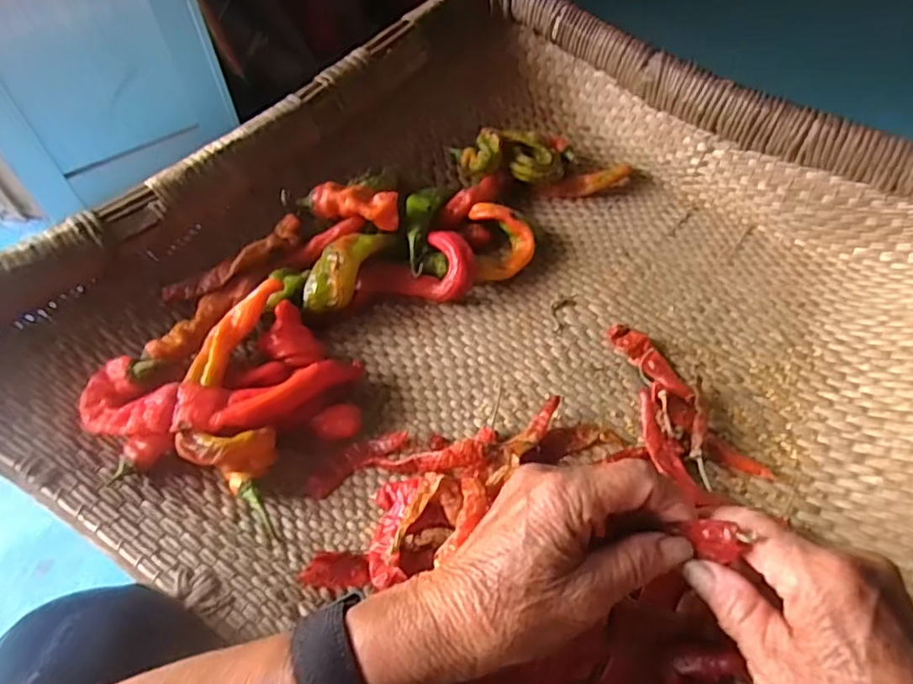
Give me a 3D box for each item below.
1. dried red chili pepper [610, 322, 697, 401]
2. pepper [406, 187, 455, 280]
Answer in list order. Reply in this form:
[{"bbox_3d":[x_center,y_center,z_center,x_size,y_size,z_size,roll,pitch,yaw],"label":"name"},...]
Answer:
[{"bbox_3d":[0.151,0.017,0.464,0.025,0.011,0.081,-25,58,-17],"label":"dried red chili pepper"},{"bbox_3d":[-0.030,-0.102,0.513,0.030,0.028,0.107,11,55,9],"label":"pepper"}]

